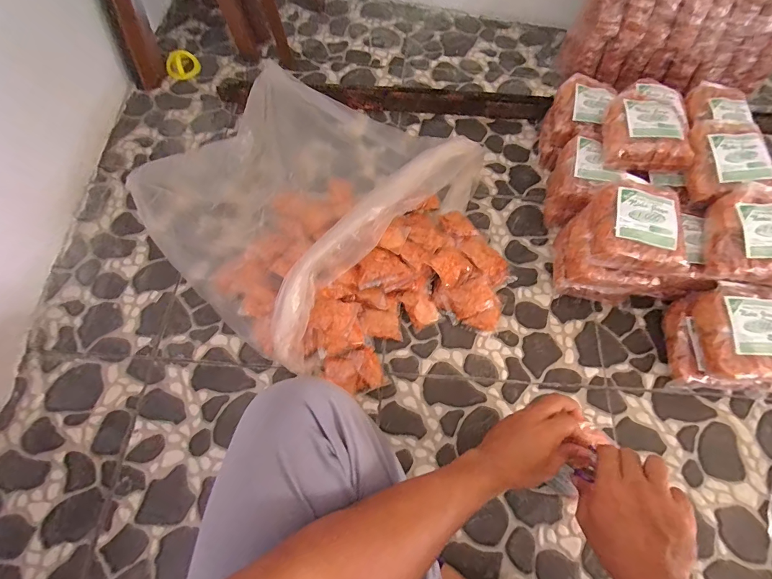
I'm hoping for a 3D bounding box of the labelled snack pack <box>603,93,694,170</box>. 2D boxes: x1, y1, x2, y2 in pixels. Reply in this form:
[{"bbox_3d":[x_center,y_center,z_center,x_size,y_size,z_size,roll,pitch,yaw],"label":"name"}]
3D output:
[{"bbox_3d":[0.485,-0.297,0.695,0.141,0.050,0.150,10,65,3],"label":"labelled snack pack"}]

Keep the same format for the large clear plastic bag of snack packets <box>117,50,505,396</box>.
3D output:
[{"bbox_3d":[-0.081,-0.152,0.719,0.674,0.133,0.576,41,72,15],"label":"large clear plastic bag of snack packets"}]

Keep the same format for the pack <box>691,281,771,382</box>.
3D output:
[{"bbox_3d":[0.585,0.069,0.609,0.135,0.069,0.159,1,65,-1],"label":"pack"}]

